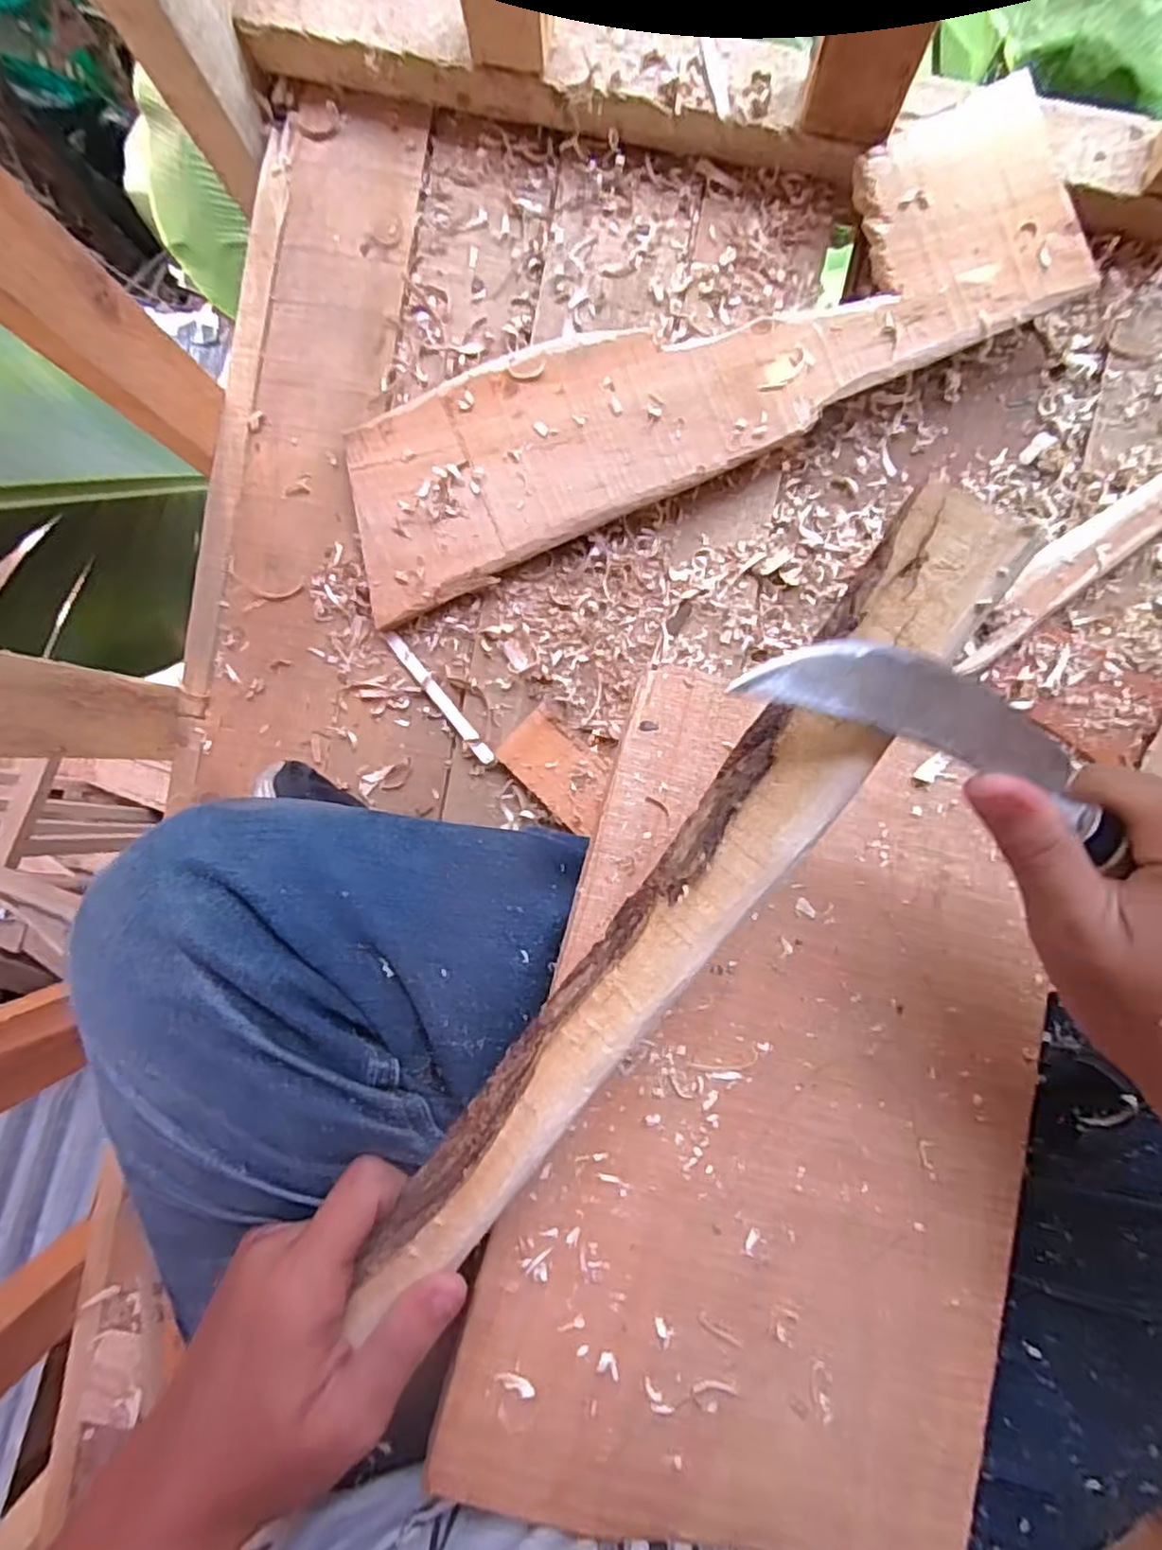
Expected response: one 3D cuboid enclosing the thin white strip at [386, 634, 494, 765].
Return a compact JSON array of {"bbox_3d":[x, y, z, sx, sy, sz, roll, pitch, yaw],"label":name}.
[{"bbox_3d":[-0.093,-0.051,0.467,0.009,0.007,0.107,-39,88,3],"label":"thin white strip"}]

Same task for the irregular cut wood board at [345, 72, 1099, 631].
[{"bbox_3d":[0.064,-0.242,0.432,0.450,0.021,0.118,-24,93,7],"label":"irregular cut wood board"}]

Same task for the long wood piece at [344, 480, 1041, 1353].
[{"bbox_3d":[0.021,0.059,0.228,0.035,0.019,0.322,35,102,2],"label":"long wood piece"}]

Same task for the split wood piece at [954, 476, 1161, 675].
[{"bbox_3d":[0.300,-0.127,0.436,0.170,0.019,0.032,-39,88,3],"label":"split wood piece"}]

